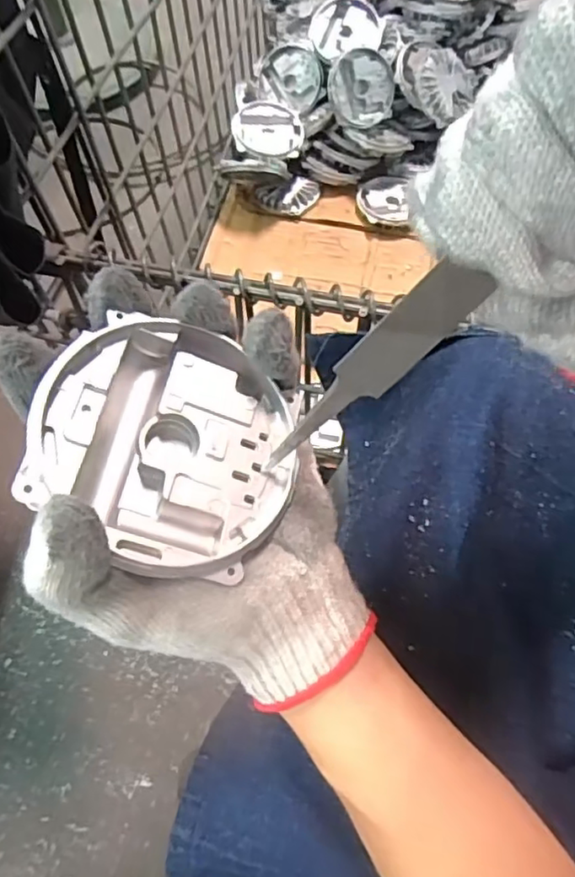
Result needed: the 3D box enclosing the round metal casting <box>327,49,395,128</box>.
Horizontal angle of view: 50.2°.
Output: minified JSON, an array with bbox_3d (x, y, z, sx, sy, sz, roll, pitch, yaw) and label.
[{"bbox_3d":[0.111,-0.544,0.952,0.104,0.104,0.031,-8,27,-13],"label":"round metal casting"}]

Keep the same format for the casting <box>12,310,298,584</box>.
[{"bbox_3d":[-0.052,0.005,0.265,0.105,0.028,0.105,7,69,-20],"label":"casting"}]

